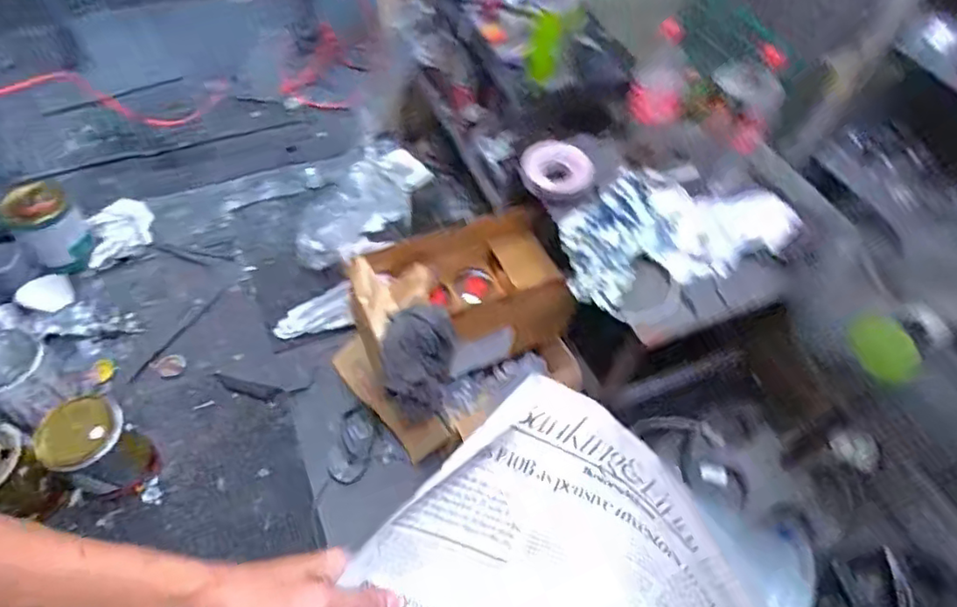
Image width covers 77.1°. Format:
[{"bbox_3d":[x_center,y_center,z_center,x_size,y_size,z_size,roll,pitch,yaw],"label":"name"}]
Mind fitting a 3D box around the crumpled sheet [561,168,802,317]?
[{"bbox_3d":[0.357,-0.160,1.176,0.410,0.116,0.280,-15,55,-17],"label":"crumpled sheet"}]

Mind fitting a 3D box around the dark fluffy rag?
[{"bbox_3d":[-0.122,0.128,1.246,0.140,0.263,0.122,4,52,-3],"label":"dark fluffy rag"}]

